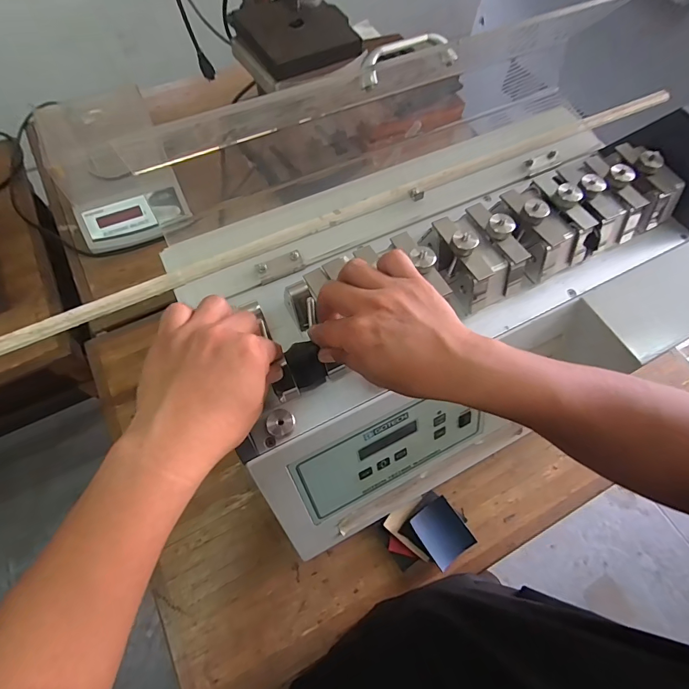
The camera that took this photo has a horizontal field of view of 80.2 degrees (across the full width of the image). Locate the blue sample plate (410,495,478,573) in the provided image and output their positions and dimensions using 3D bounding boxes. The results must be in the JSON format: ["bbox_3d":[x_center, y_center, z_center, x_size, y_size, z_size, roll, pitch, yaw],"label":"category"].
[{"bbox_3d":[0.131,0.249,0.545,0.062,0.005,0.070,-29,73,-19],"label":"blue sample plate"}]

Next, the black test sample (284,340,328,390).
[{"bbox_3d":[-0.035,0.019,0.375,0.029,0.005,0.044,-22,102,-3],"label":"black test sample"}]

